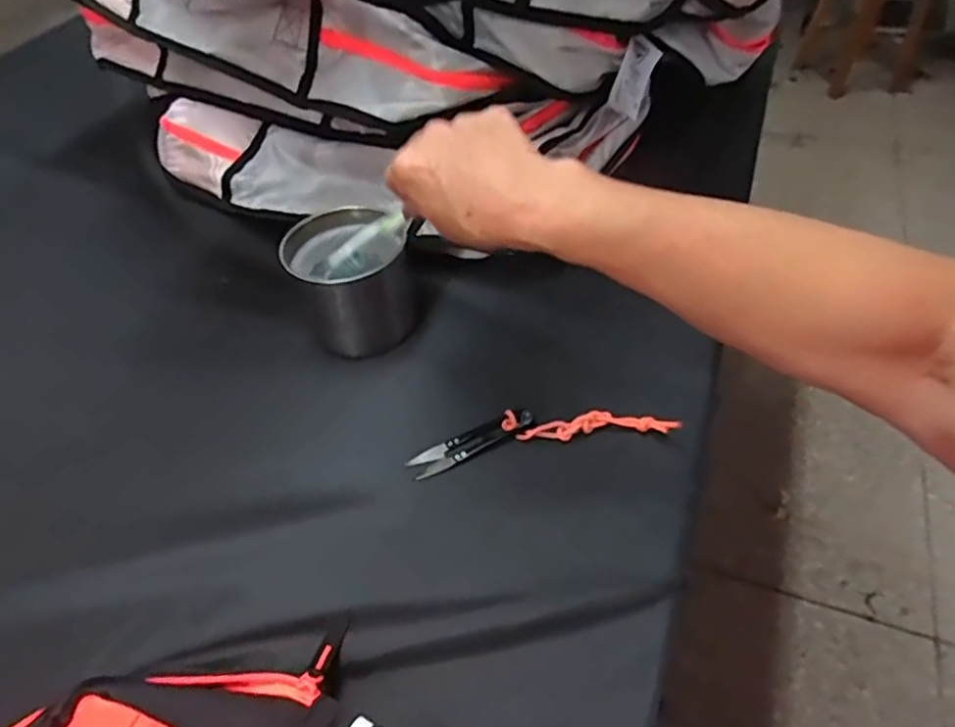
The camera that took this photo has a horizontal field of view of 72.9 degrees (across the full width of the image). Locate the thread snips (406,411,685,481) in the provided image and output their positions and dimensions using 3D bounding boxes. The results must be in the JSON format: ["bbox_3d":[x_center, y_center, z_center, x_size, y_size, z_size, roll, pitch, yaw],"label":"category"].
[{"bbox_3d":[0.047,0.051,0.492,0.193,0.019,0.042,-7,48,-2],"label":"thread snips"}]

